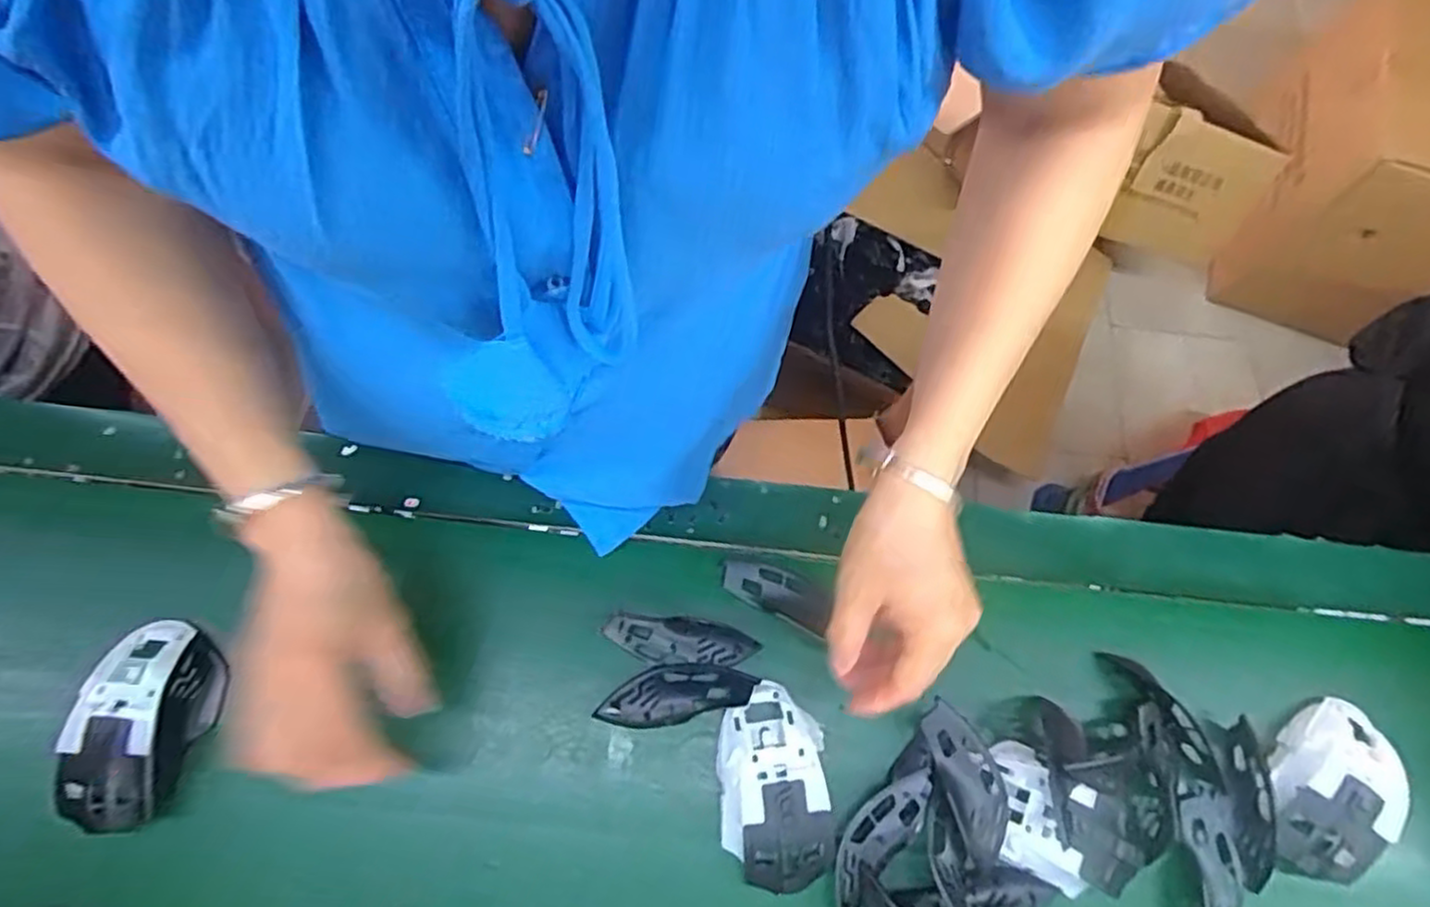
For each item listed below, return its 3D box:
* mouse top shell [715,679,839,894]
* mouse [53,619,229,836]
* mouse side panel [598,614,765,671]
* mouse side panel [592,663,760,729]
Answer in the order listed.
[{"bbox_3d":[0.035,0.204,0.450,0.069,0.044,0.115,0,68,-4],"label":"mouse top shell"},{"bbox_3d":[-0.345,0.164,0.443,0.070,0.050,0.120,3,68,-3],"label":"mouse"},{"bbox_3d":[-0.023,0.124,0.480,0.098,0.010,0.029,5,89,-2],"label":"mouse side panel"},{"bbox_3d":[-0.025,0.154,0.467,0.098,0.020,0.036,-6,69,-9],"label":"mouse side panel"}]

